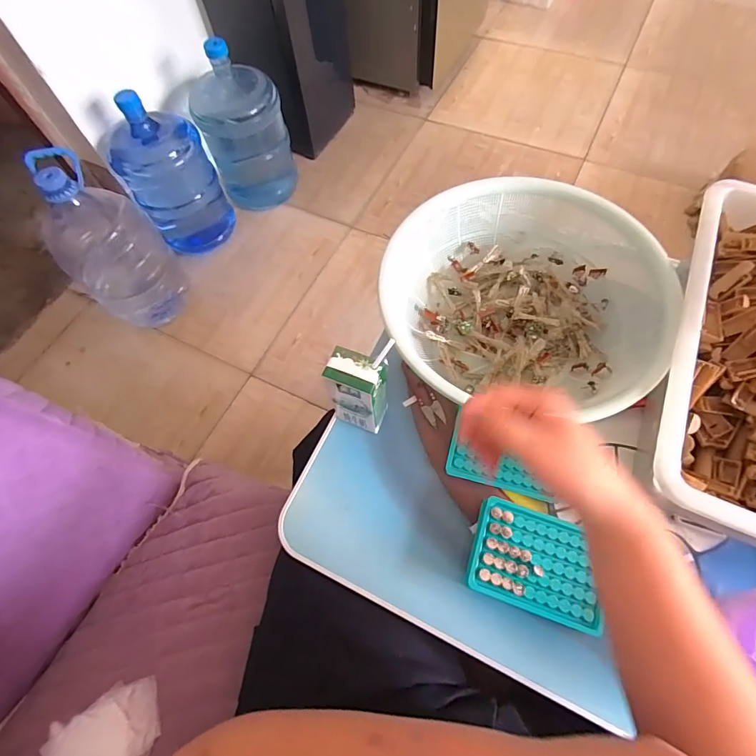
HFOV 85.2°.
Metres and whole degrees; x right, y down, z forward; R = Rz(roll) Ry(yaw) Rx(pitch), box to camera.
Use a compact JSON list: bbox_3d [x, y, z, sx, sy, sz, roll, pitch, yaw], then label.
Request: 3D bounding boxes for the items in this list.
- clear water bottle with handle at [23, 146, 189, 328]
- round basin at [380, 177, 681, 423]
[{"bbox_3d":[-0.666,-0.318,1.032,0.182,0.425,0.198,-1,65,2],"label":"clear water bottle with handle"},{"bbox_3d":[0.170,-0.092,0.514,0.314,0.107,0.286,-1,65,2],"label":"round basin"}]

